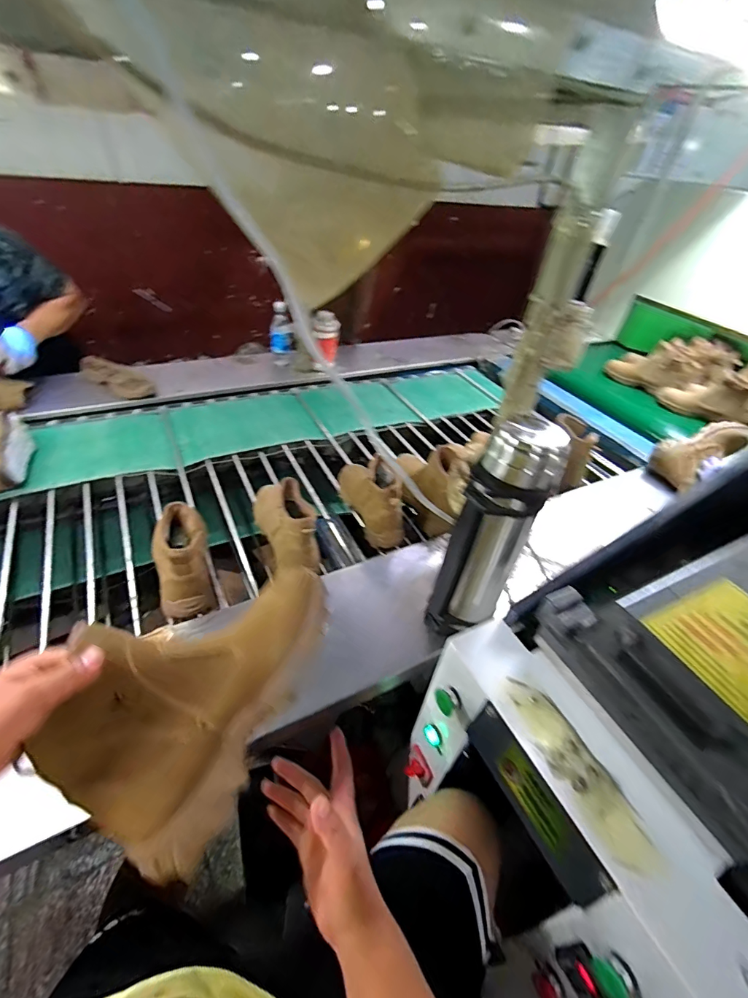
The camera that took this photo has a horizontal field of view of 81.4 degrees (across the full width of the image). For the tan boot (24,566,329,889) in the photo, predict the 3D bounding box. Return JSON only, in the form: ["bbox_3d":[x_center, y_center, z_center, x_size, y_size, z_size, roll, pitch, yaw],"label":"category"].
[{"bbox_3d":[-0.153,0.161,0.402,0.165,0.085,0.254,38,59,-4],"label":"tan boot"}]

